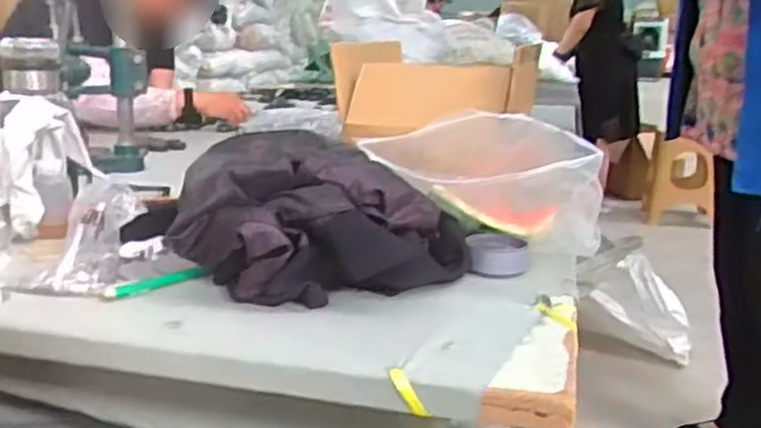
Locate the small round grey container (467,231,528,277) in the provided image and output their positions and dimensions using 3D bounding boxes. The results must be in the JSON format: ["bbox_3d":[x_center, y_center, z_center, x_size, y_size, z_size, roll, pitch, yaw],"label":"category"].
[{"bbox_3d":[0.125,0.042,0.792,0.064,0.032,0.064,4,15,8],"label":"small round grey container"}]

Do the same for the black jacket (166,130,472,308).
[{"bbox_3d":[-0.056,0.002,0.713,0.292,0.123,0.207,4,15,10],"label":"black jacket"}]

